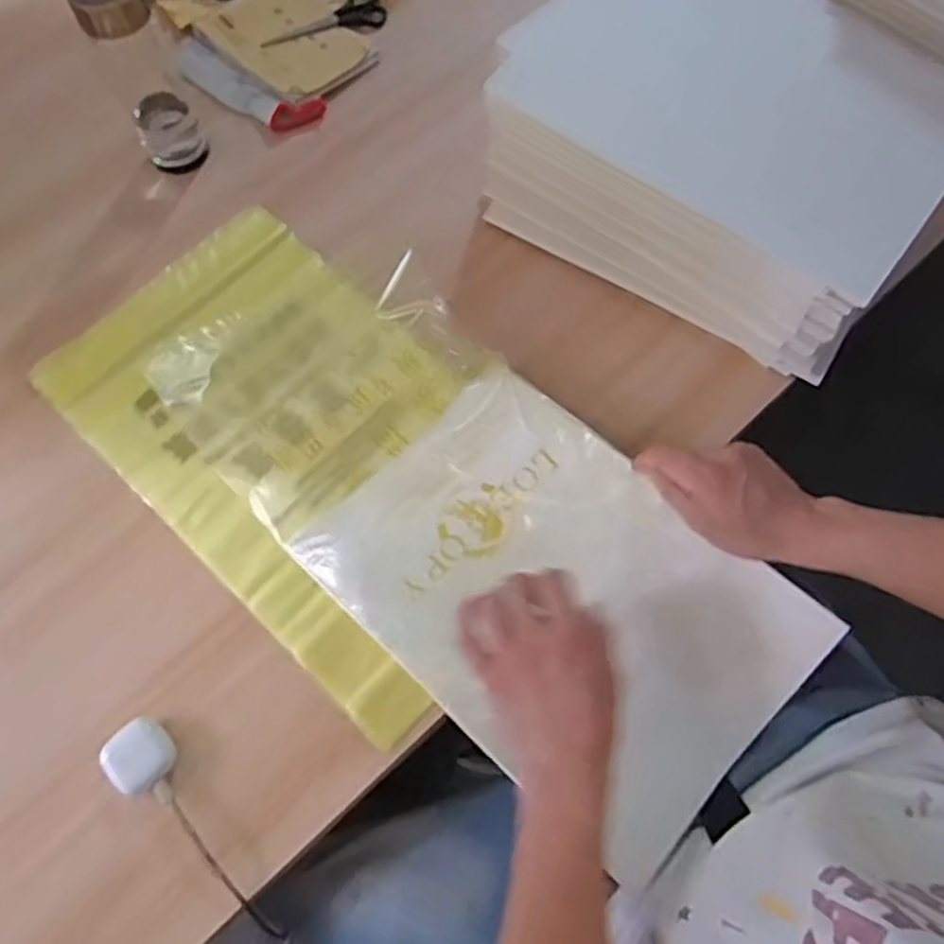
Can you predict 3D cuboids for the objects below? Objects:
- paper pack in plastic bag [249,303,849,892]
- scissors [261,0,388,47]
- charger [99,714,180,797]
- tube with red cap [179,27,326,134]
[{"bbox_3d":[0.044,0.073,0.604,0.433,0.043,0.250,41,74,15],"label":"paper pack in plastic bag"},{"bbox_3d":[-0.174,-0.534,0.890,0.150,0.012,0.058,-33,72,-12],"label":"scissors"},{"bbox_3d":[-0.266,0.226,0.592,0.051,0.020,0.047,42,74,15],"label":"charger"},{"bbox_3d":[-0.261,-0.445,0.852,0.194,0.020,0.060,29,72,11],"label":"tube with red cap"}]

